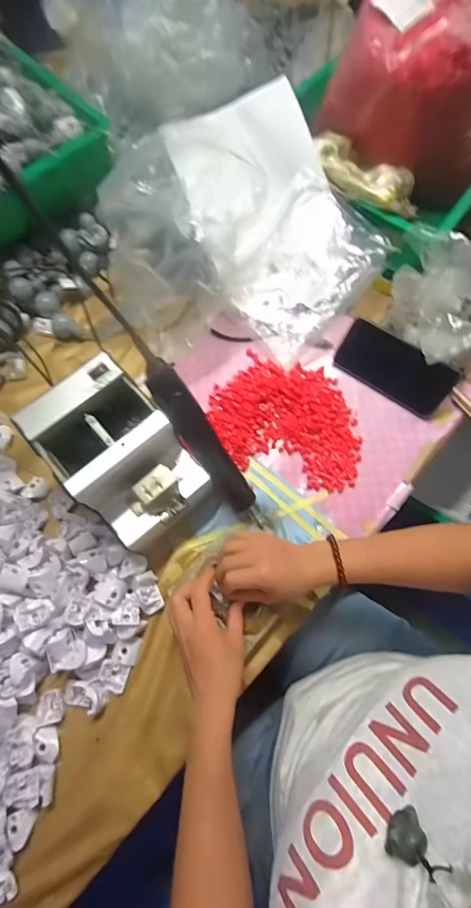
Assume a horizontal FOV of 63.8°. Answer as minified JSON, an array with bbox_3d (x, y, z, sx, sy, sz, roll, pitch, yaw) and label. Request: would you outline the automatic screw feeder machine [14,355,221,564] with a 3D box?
[{"bbox_3d":[-0.128,0.009,0.437,0.123,0.126,0.184,-41,74,-13],"label":"automatic screw feeder machine"}]

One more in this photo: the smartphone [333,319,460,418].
[{"bbox_3d":[0.219,-0.121,0.529,0.157,0.073,0.008,37,37,16],"label":"smartphone"}]

